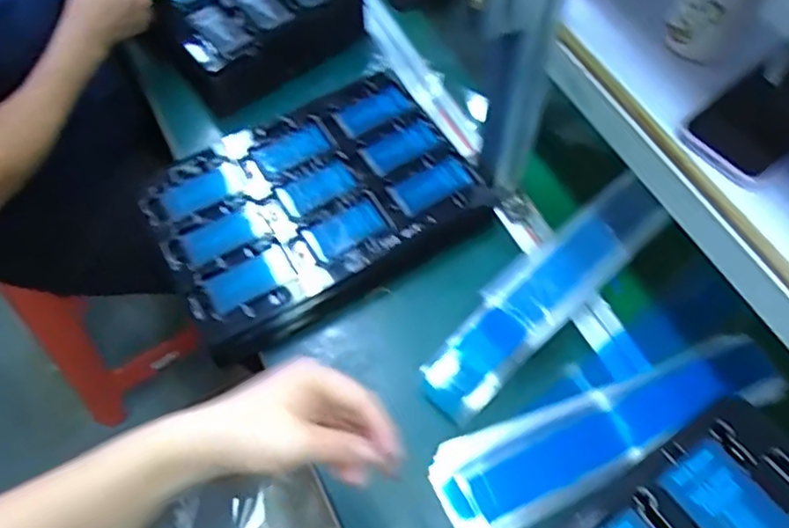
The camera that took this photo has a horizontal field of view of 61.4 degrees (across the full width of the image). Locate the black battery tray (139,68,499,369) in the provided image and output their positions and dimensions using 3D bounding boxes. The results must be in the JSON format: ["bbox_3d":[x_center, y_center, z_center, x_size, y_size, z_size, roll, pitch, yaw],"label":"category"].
[{"bbox_3d":[-0.093,-0.069,0.736,0.329,0.052,0.245,-30,64,-16],"label":"black battery tray"}]

